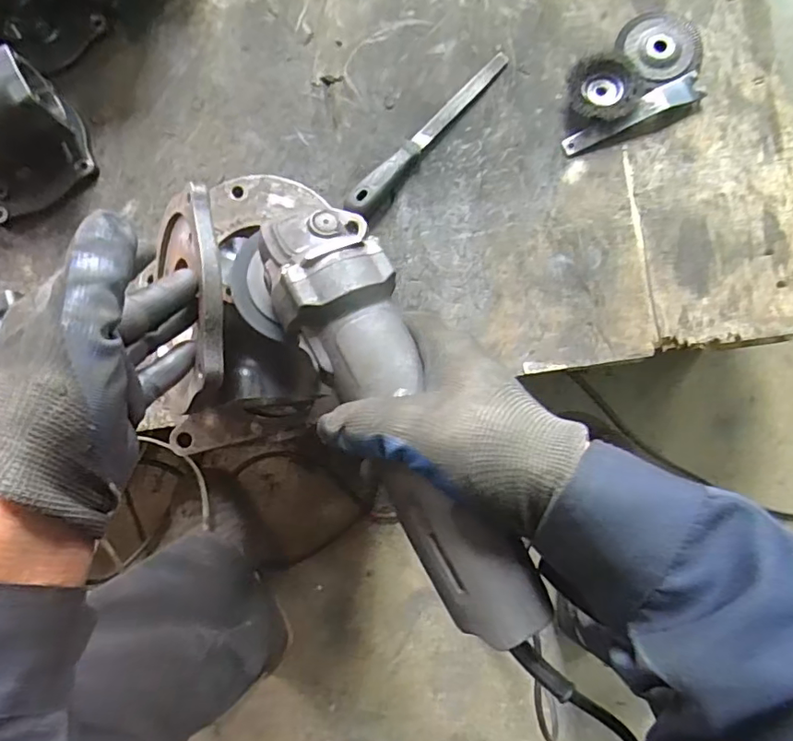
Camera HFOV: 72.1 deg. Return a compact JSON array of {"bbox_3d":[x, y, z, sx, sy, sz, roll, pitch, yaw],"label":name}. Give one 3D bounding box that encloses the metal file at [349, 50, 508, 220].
[{"bbox_3d":[0.036,-0.276,0.622,0.029,0.030,0.261,40,88,6],"label":"metal file"}]

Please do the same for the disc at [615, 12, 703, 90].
[{"bbox_3d":[0.302,-0.373,0.628,0.103,0.010,0.093,-28,76,-11],"label":"disc"}]

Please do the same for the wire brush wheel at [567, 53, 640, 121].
[{"bbox_3d":[0.235,-0.321,0.623,0.074,0.025,0.076,0,84,3],"label":"wire brush wheel"}]

